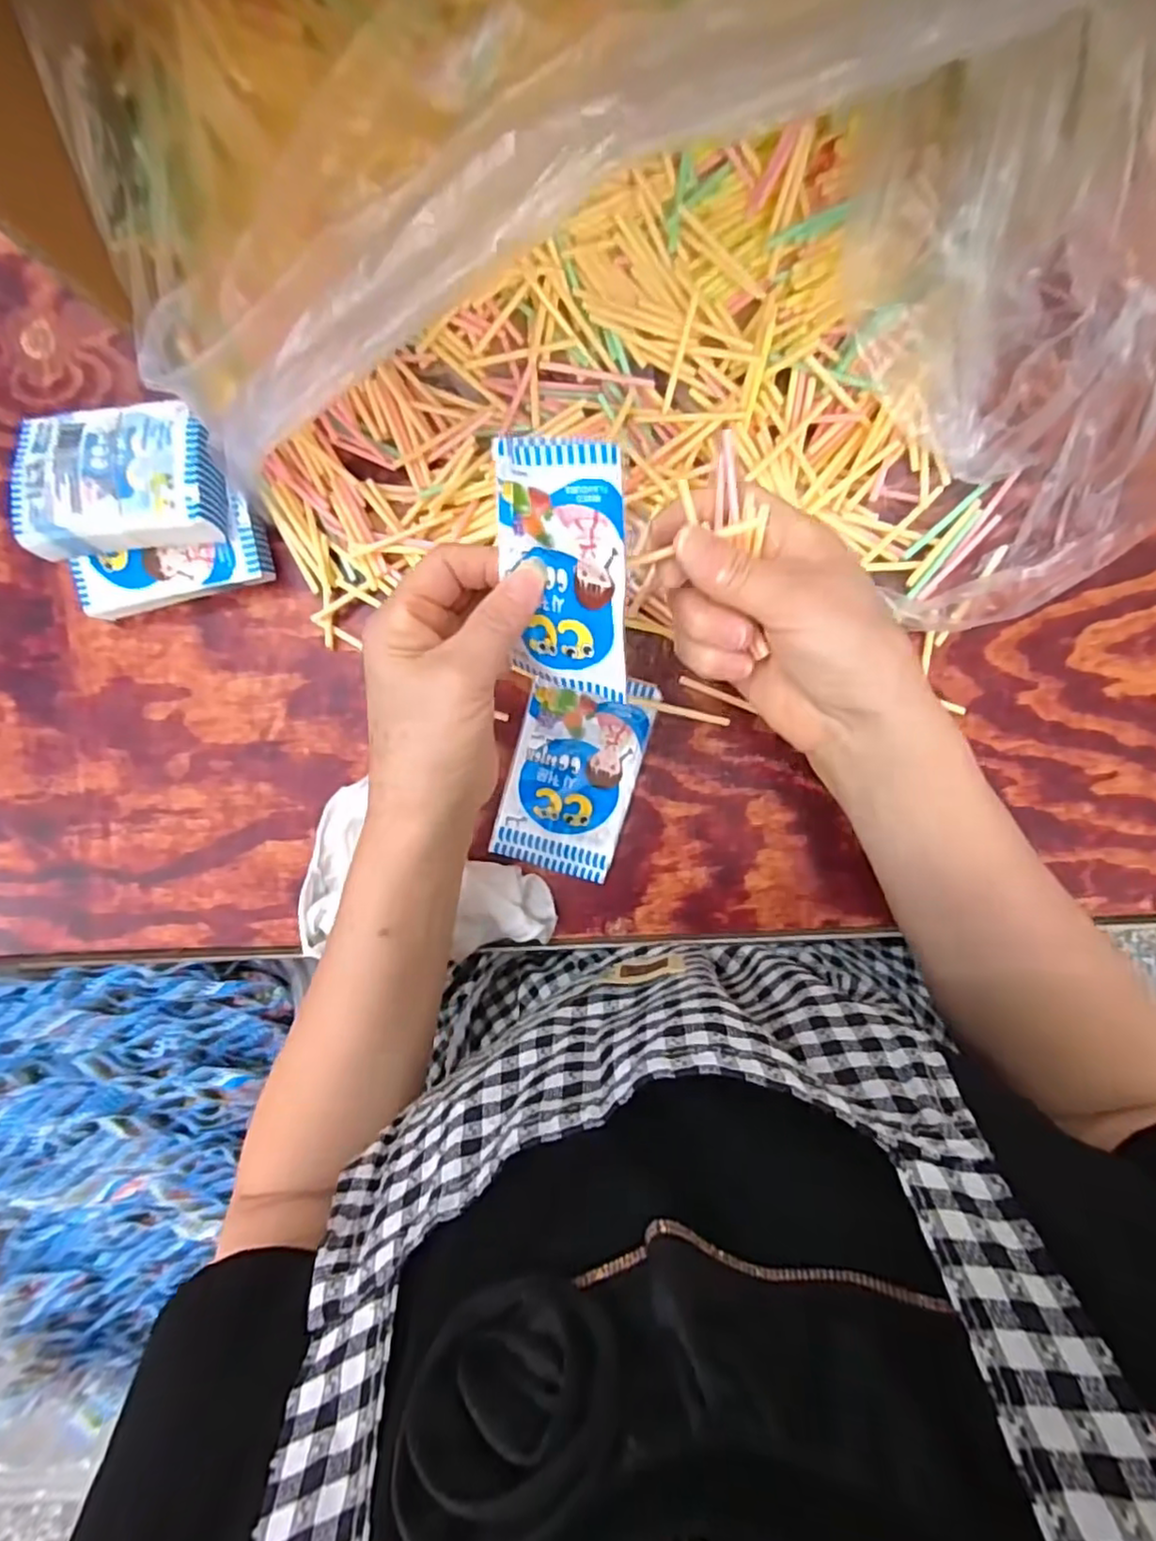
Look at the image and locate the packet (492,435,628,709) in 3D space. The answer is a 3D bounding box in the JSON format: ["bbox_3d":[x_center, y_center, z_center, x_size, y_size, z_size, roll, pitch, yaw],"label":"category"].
[{"bbox_3d":[-0.007,-0.080,0.275,0.059,0.008,0.100,17,128,28],"label":"packet"}]

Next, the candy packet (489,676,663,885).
[{"bbox_3d":[-0.003,0.002,0.379,0.070,0.013,0.113,16,95,3],"label":"candy packet"}]

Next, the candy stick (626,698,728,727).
[{"bbox_3d":[0.056,-0.033,0.374,0.059,0.008,0.005,12,94,-11],"label":"candy stick"}]

